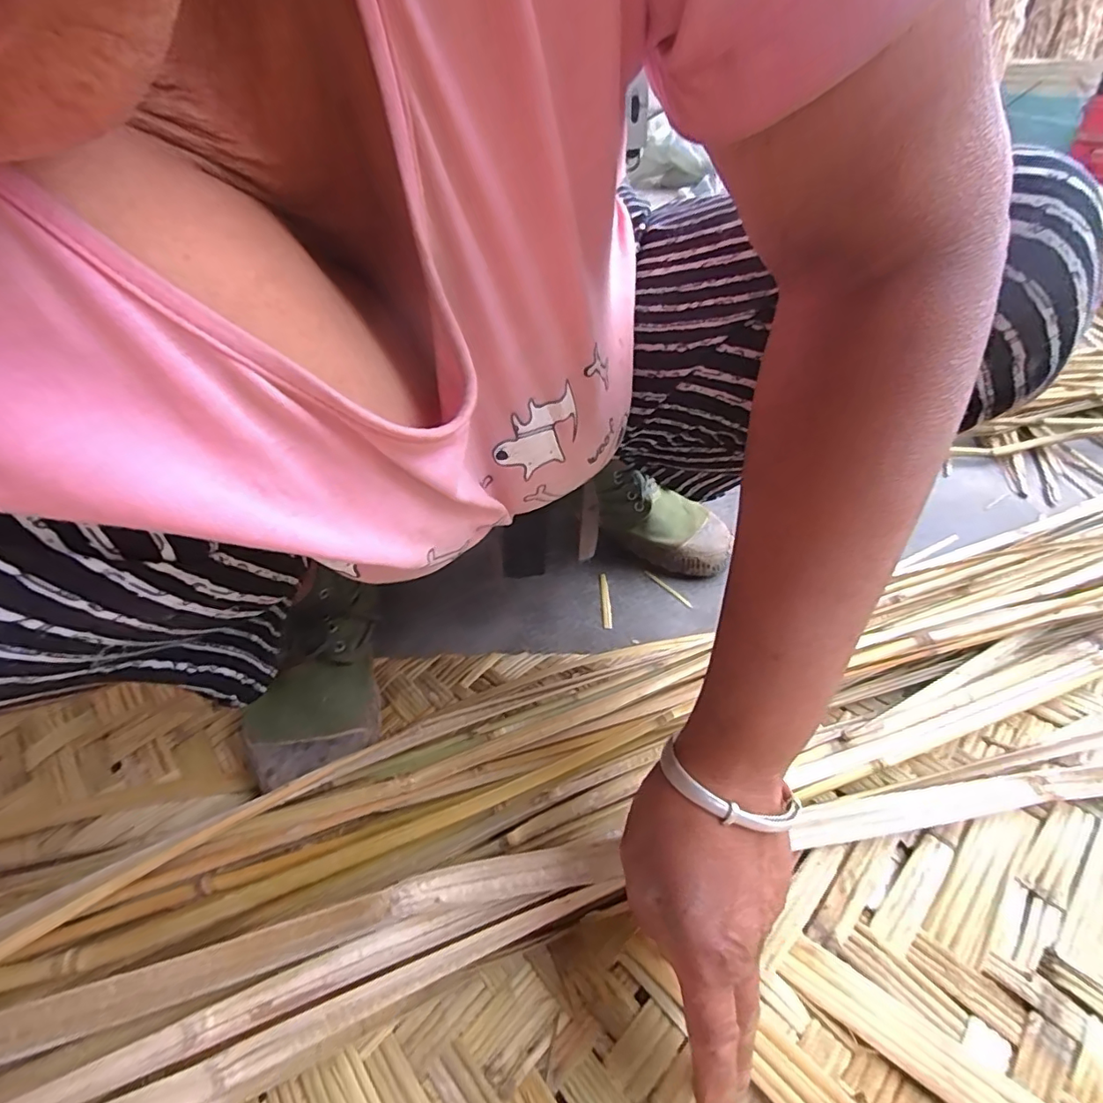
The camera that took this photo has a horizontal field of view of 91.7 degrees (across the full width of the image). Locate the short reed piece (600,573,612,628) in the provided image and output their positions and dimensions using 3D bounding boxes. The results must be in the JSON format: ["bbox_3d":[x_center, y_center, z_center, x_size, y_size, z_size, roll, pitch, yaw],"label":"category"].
[{"bbox_3d":[0.051,0.046,0.502,0.009,0.006,0.063,-2,40,3],"label":"short reed piece"}]

